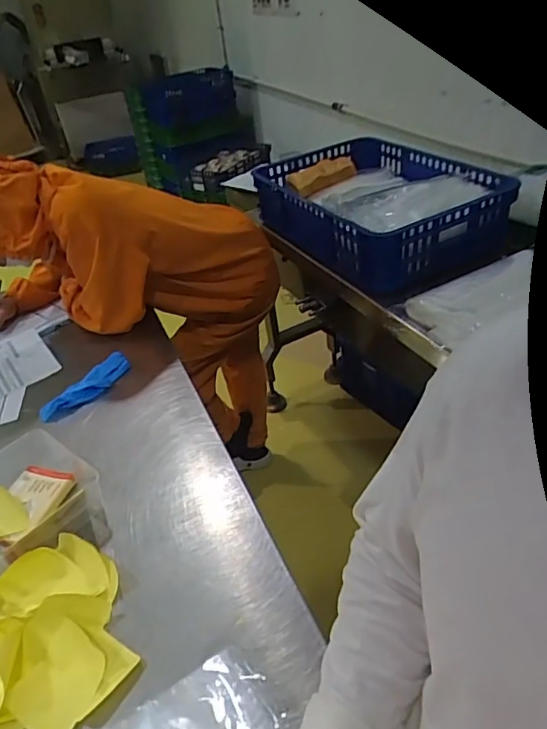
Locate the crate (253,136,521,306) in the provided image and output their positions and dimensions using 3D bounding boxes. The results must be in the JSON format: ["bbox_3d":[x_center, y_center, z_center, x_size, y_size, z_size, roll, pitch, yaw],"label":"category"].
[{"bbox_3d":[0.259,-0.356,1.282,0.396,0.202,0.579,-22,39,-18],"label":"crate"}]

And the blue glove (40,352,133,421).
[{"bbox_3d":[-0.368,0.046,1.051,0.064,0.030,0.208,21,45,33],"label":"blue glove"}]

